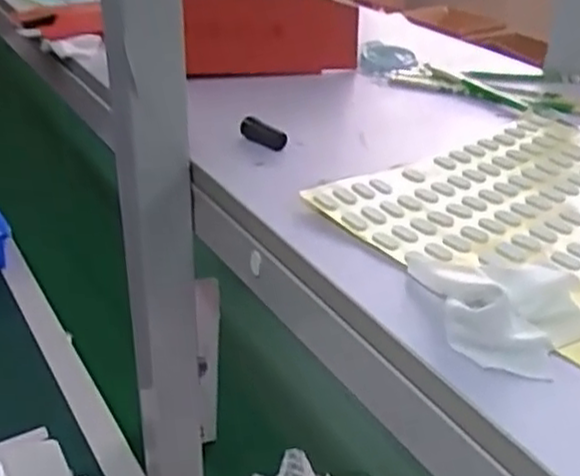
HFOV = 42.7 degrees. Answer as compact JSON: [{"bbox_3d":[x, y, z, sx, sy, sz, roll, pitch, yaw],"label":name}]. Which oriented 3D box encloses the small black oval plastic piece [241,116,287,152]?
[{"bbox_3d":[-0.019,-0.078,0.554,0.038,0.018,0.009,18,34,25],"label":"small black oval plastic piece"}]

